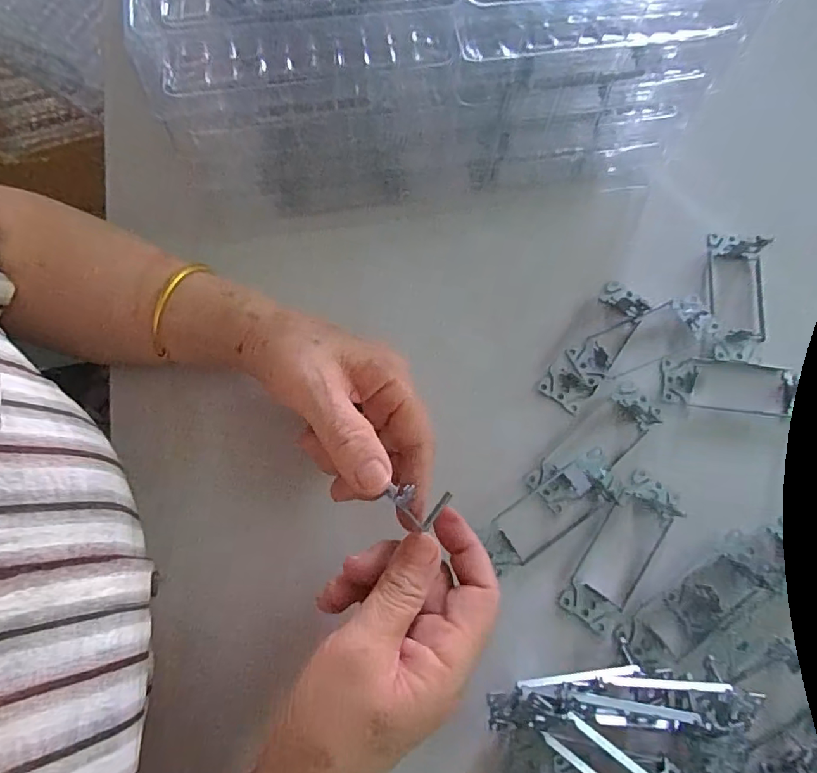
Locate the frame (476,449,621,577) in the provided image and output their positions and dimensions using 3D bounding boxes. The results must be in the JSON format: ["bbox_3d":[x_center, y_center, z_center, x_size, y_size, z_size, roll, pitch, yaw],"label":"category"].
[{"bbox_3d":[0.093,0.082,0.319,0.100,0.010,0.037,-31,76,-7],"label":"frame"}]

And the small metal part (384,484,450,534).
[{"bbox_3d":[0.004,0.063,0.256,0.038,0.011,0.020,19,73,-28],"label":"small metal part"}]

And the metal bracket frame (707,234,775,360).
[{"bbox_3d":[0.242,-0.066,0.356,0.043,0.012,0.099,10,75,4],"label":"metal bracket frame"}]

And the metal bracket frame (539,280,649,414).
[{"bbox_3d":[0.133,-0.029,0.346,0.034,0.013,0.100,35,79,10],"label":"metal bracket frame"}]

